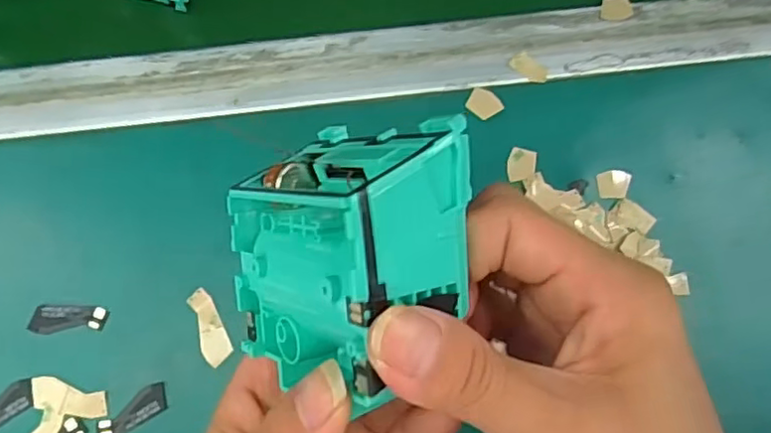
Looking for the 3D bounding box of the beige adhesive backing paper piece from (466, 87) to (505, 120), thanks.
[{"bbox_3d":[0.051,-0.058,0.327,0.017,0.004,0.015,37,83,4],"label":"beige adhesive backing paper piece"}]

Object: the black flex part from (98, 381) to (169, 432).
[{"bbox_3d":[-0.120,0.094,0.301,0.037,0.004,0.013,-33,84,-6],"label":"black flex part"}]

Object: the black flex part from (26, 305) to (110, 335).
[{"bbox_3d":[-0.154,0.050,0.307,0.037,0.004,0.014,0,82,-1],"label":"black flex part"}]

